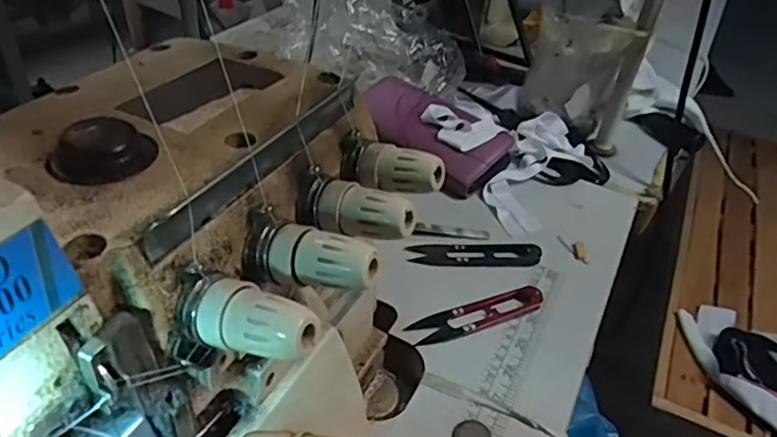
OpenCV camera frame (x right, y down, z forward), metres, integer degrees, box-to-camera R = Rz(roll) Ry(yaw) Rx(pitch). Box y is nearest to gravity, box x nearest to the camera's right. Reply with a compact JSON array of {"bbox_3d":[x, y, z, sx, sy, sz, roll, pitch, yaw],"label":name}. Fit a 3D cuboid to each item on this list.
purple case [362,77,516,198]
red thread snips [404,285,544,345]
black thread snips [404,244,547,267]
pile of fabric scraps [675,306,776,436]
[{"bbox_3d":[0.035,-0.083,0.572,0.157,0.037,0.078,35,46,31],"label":"purple case"},{"bbox_3d":[0.063,0.066,0.425,0.101,0.008,0.027,-16,45,-24],"label":"red thread snips"},{"bbox_3d":[0.068,0.026,0.471,0.103,0.010,0.021,4,40,-3],"label":"black thread snips"},{"bbox_3d":[0.524,0.215,0.821,0.233,0.032,0.228,17,41,12],"label":"pile of fabric scraps"}]

